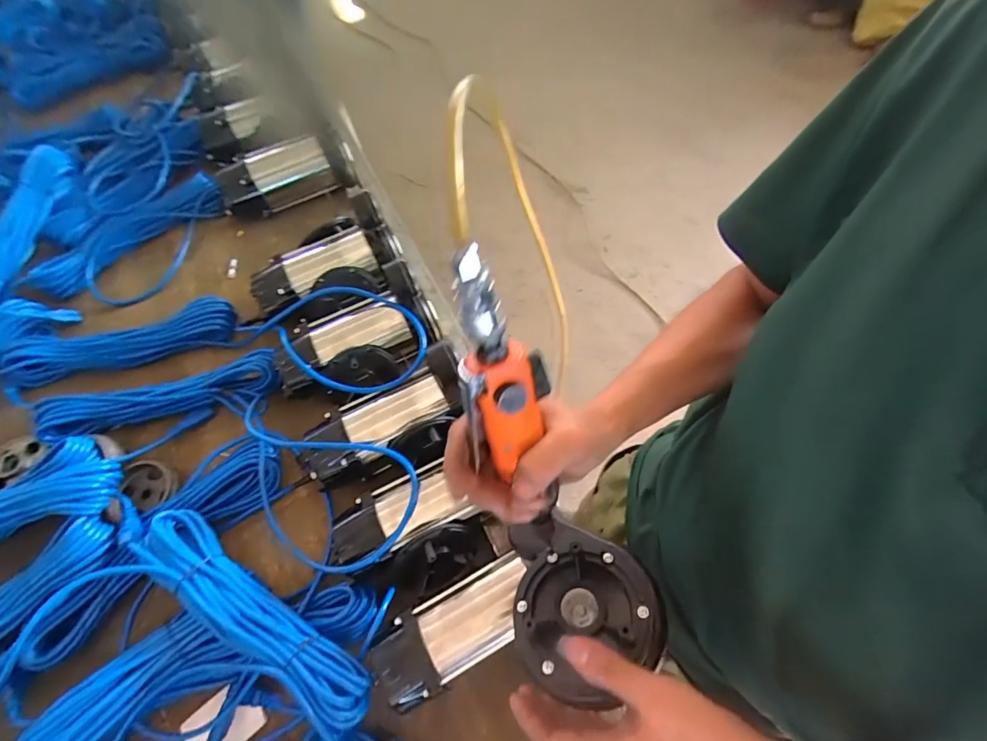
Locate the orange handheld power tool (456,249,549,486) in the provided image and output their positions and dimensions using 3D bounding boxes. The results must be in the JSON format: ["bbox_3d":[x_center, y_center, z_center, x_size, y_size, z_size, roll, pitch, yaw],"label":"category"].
[{"bbox_3d":[0.005,-0.003,0.263,0.051,0.140,0.033,-15,34,-5],"label":"orange handheld power tool"}]

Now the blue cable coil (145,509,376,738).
[{"bbox_3d":[-0.276,0.275,0.513,0.342,0.058,0.065,30,69,16],"label":"blue cable coil"}]

